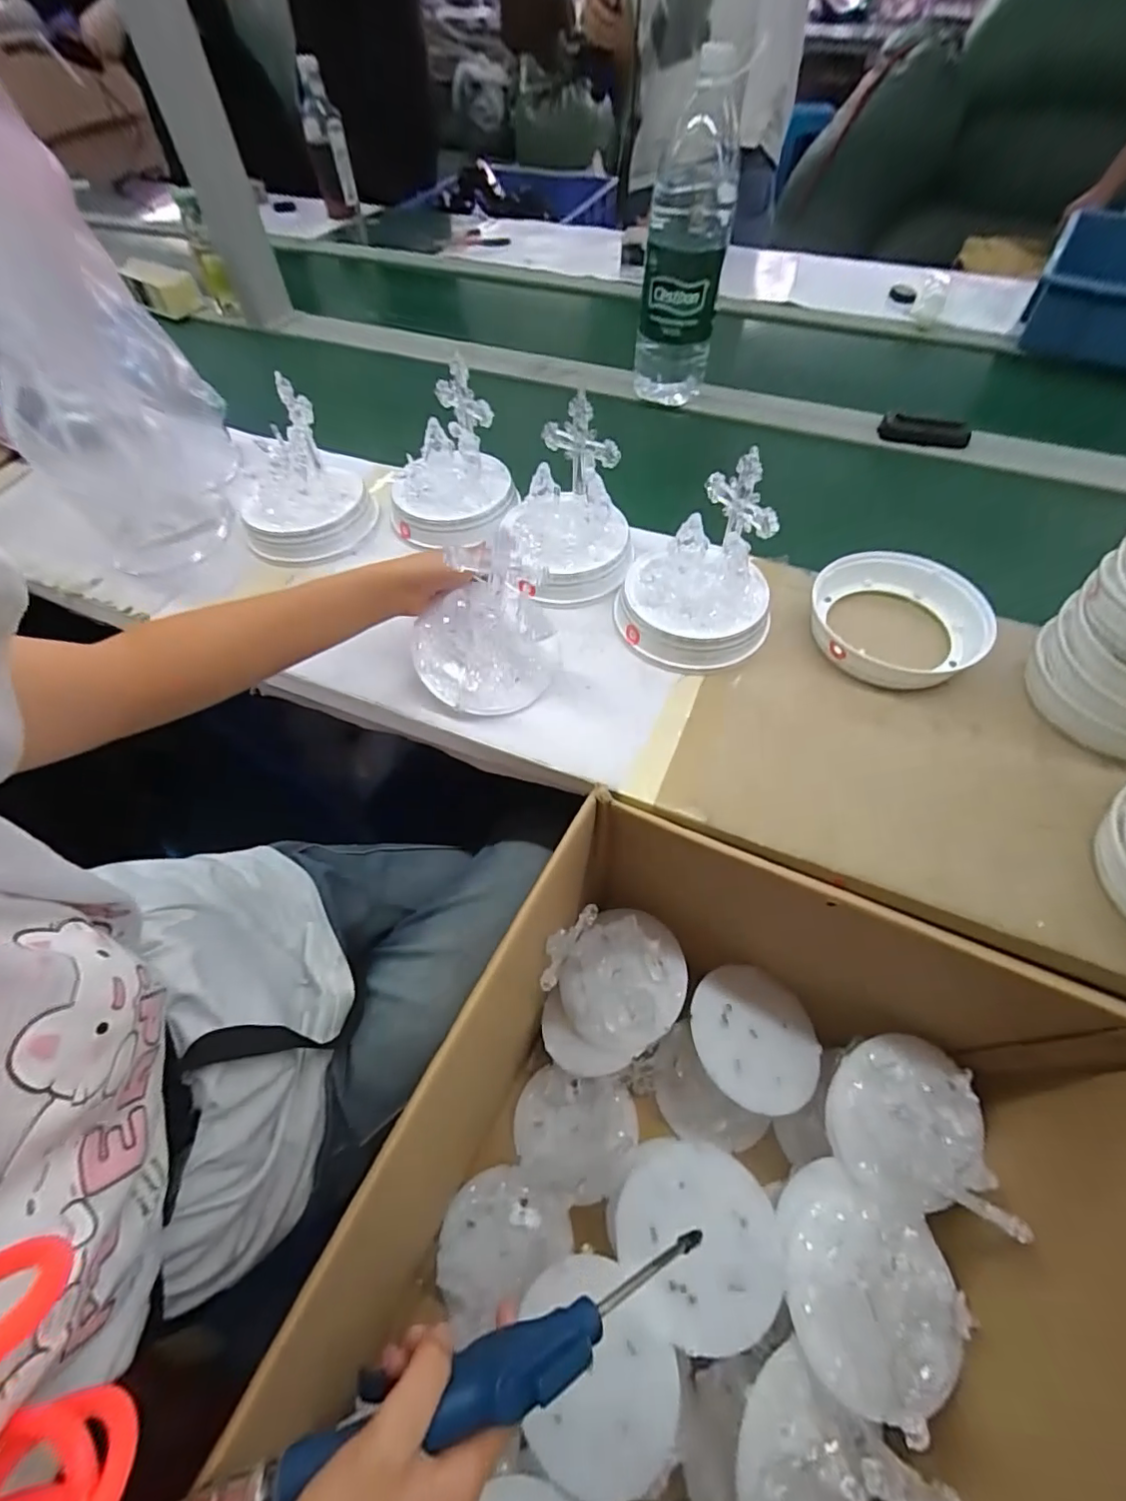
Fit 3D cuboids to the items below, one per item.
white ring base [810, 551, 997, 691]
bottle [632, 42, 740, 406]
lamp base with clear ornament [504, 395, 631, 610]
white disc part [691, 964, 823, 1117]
[{"bbox_3d":[0.319,-0.127,0.541,0.155,0.044,0.150,27,61,18],"label":"white ring base"},{"bbox_3d":[0.150,-0.611,0.695,0.098,0.316,0.098,5,56,5],"label":"bottle"},{"bbox_3d":[0.002,-0.244,0.564,0.133,0.136,0.133,0,56,1],"label":"lamp base with clear ornament"},{"bbox_3d":[0.189,0.278,0.546,0.124,0.010,0.125,9,50,-11],"label":"white disc part"}]

